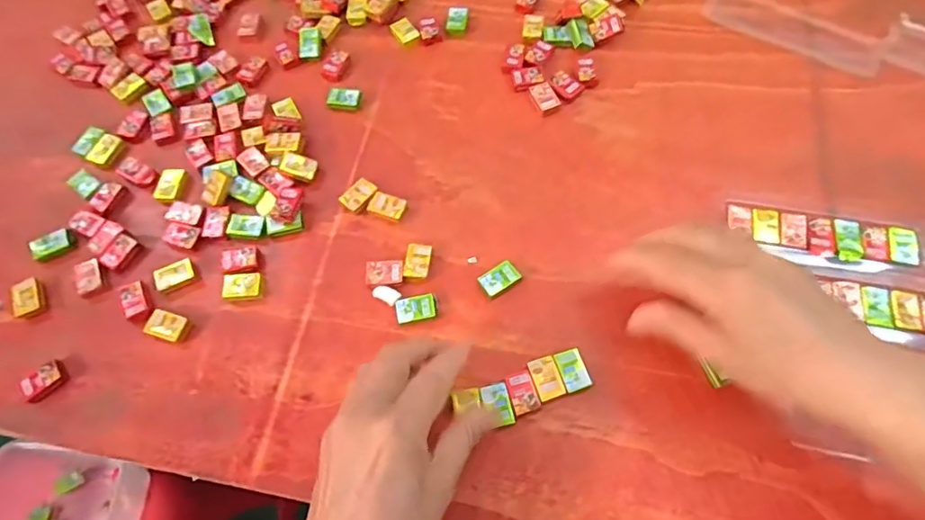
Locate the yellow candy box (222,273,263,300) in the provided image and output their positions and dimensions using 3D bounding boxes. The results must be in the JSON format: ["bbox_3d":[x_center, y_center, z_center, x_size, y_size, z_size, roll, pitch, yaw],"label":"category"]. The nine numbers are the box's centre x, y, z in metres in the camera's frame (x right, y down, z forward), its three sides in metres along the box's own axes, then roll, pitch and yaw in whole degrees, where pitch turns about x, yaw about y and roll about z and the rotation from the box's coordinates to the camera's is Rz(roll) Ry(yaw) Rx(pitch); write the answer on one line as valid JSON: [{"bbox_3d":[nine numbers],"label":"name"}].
[{"bbox_3d":[-0.151,0.019,0.359,0.026,0.007,0.018,-6,67,1],"label":"yellow candy box"}]

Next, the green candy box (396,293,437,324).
[{"bbox_3d":[-0.031,0.033,0.347,0.026,0.007,0.017,-10,67,-1],"label":"green candy box"}]

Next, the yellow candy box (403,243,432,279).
[{"bbox_3d":[-0.031,0.001,0.362,0.016,0.007,0.026,7,68,6],"label":"yellow candy box"}]

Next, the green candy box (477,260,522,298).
[{"bbox_3d":[0.025,0.013,0.355,0.026,0.008,0.017,-32,69,-10],"label":"green candy box"}]

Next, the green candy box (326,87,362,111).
[{"bbox_3d":[-0.096,-0.130,0.423,0.026,0.006,0.019,1,67,4],"label":"green candy box"}]

